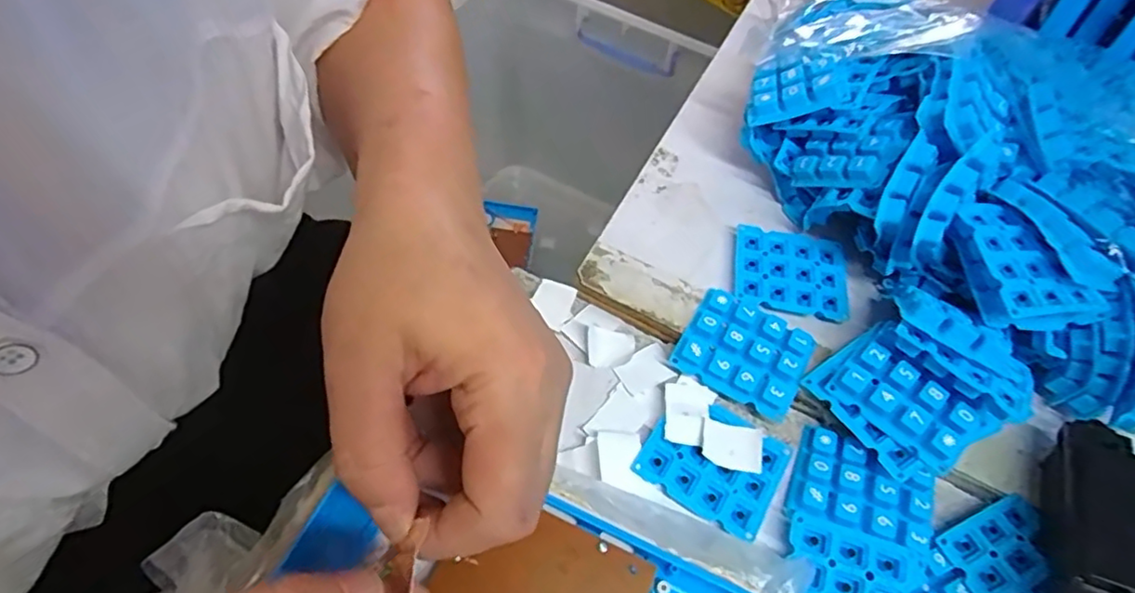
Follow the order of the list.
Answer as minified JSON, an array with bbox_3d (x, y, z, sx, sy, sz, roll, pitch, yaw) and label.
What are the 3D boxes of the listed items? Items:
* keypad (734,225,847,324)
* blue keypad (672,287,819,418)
[{"bbox_3d":[0.119,-0.013,0.334,0.058,0.010,0.050,6,59,1],"label":"keypad"},{"bbox_3d":[0.087,0.026,0.307,0.059,0.011,0.046,28,62,14],"label":"blue keypad"}]

